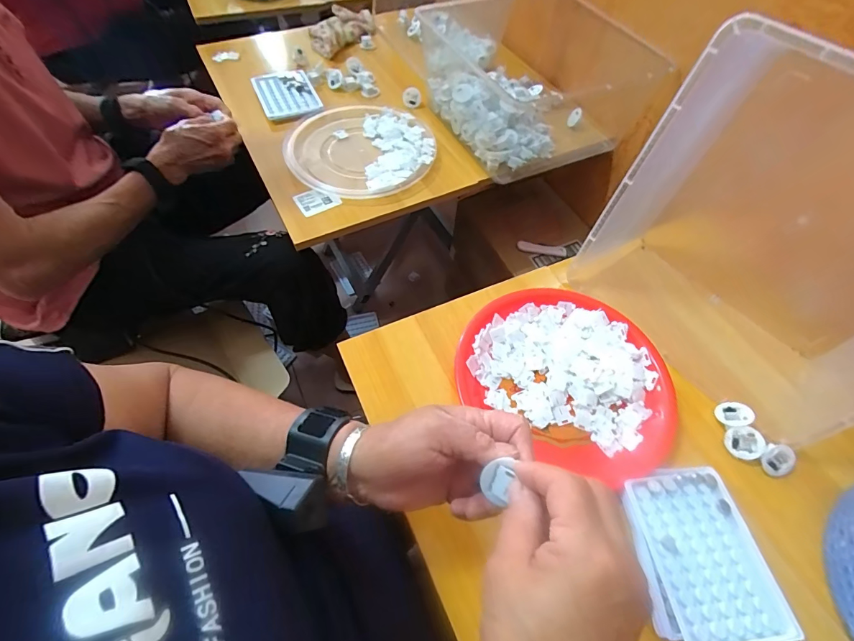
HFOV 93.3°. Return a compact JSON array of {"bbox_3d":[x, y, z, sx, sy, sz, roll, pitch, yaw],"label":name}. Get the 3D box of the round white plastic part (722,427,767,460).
[{"bbox_3d":[0.326,0.126,0.414,0.032,0.005,0.032,-39,66,13],"label":"round white plastic part"}]

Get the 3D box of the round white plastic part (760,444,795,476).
[{"bbox_3d":[0.353,0.140,0.407,0.032,0.011,0.032,0,91,4],"label":"round white plastic part"}]

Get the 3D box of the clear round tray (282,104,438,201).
[{"bbox_3d":[-0.107,-0.279,0.658,0.230,0.019,0.230,1,59,-2],"label":"clear round tray"}]

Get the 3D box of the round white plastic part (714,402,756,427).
[{"bbox_3d":[0.326,0.099,0.428,0.033,0.005,0.030,-25,33,6],"label":"round white plastic part"}]

